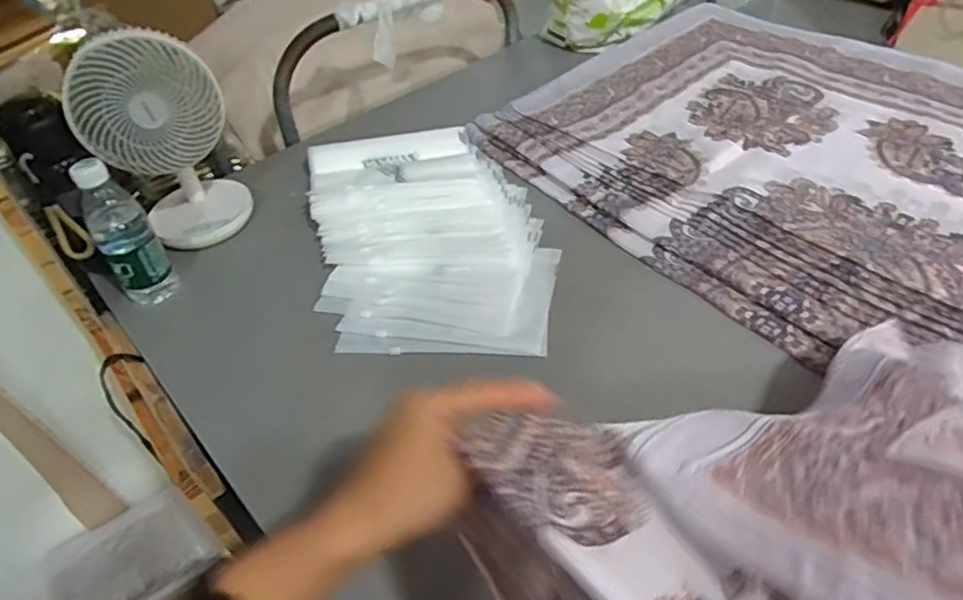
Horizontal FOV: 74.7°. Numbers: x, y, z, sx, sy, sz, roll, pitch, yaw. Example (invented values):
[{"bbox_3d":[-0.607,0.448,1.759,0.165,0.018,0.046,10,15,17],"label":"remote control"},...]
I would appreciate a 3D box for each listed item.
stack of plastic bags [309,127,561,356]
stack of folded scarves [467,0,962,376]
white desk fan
[{"bbox_3d":[-0.070,-0.091,0.796,0.284,0.032,0.441,-11,44,-4],"label":"stack of plastic bags"},{"bbox_3d":[0.536,-0.145,0.763,0.661,0.033,1.069,-38,52,-26],"label":"stack of folded scarves"},{"bbox_3d":[-0.400,-0.199,0.781,0.153,0.247,0.116,-34,50,-25],"label":"white desk fan"}]

